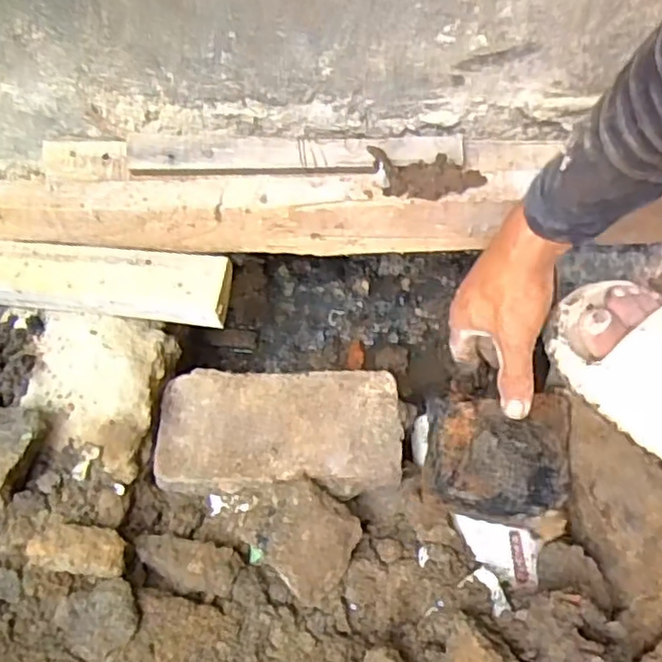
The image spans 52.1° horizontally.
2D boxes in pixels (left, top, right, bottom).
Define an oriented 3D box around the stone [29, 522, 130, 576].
[{"bbox_3d":[-0.201,0.175,0.544,0.074,0.021,0.043,22,64,-5],"label":"stone"}]

